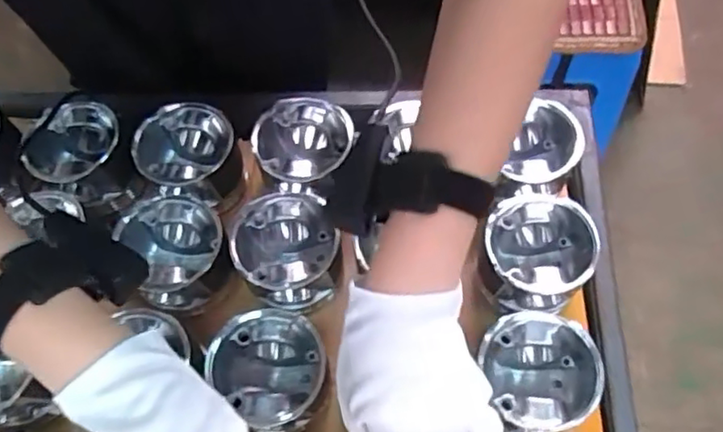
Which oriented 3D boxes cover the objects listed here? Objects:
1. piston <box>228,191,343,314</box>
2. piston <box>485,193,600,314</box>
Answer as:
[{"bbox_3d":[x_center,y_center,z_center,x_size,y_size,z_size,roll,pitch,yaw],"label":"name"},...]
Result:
[{"bbox_3d":[-0.066,0.036,0.570,0.094,0.065,0.095,-12,66,-4],"label":"piston"},{"bbox_3d":[0.154,0.035,0.555,0.093,0.066,0.093,-1,66,1],"label":"piston"}]

